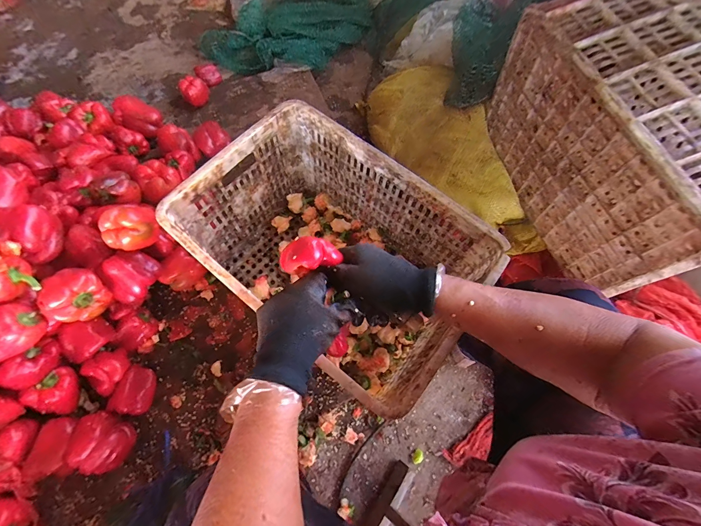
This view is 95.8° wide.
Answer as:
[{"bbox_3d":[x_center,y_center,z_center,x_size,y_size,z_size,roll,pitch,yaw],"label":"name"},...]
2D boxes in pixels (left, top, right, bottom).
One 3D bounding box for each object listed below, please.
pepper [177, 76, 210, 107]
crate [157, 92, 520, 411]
[{"bbox_3d":[-0.469,-0.515,0.963,0.075,0.065,0.081,1,69,-1],"label":"pepper"},{"bbox_3d":[-0.030,-0.008,0.657,0.509,0.284,0.352,38,72,12],"label":"crate"}]

